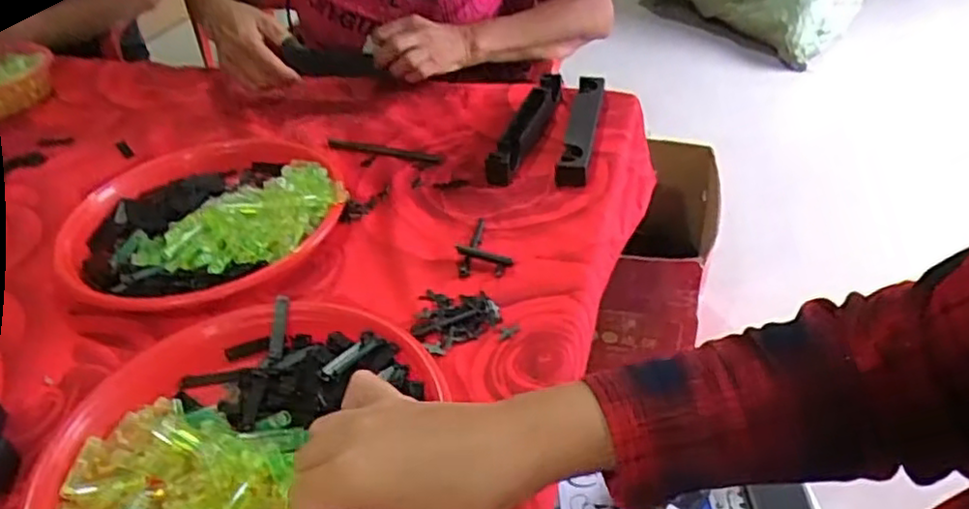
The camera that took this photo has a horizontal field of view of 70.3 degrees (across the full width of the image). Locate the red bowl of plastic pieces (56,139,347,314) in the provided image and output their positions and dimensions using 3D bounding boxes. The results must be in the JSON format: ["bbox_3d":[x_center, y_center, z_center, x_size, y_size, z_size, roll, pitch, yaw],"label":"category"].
[{"bbox_3d":[-0.257,-0.033,0.632,0.240,0.046,0.221,-3,39,2],"label":"red bowl of plastic pieces"}]

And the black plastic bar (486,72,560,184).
[{"bbox_3d":[0.049,-0.148,0.743,0.028,0.029,0.211,9,41,17],"label":"black plastic bar"}]

